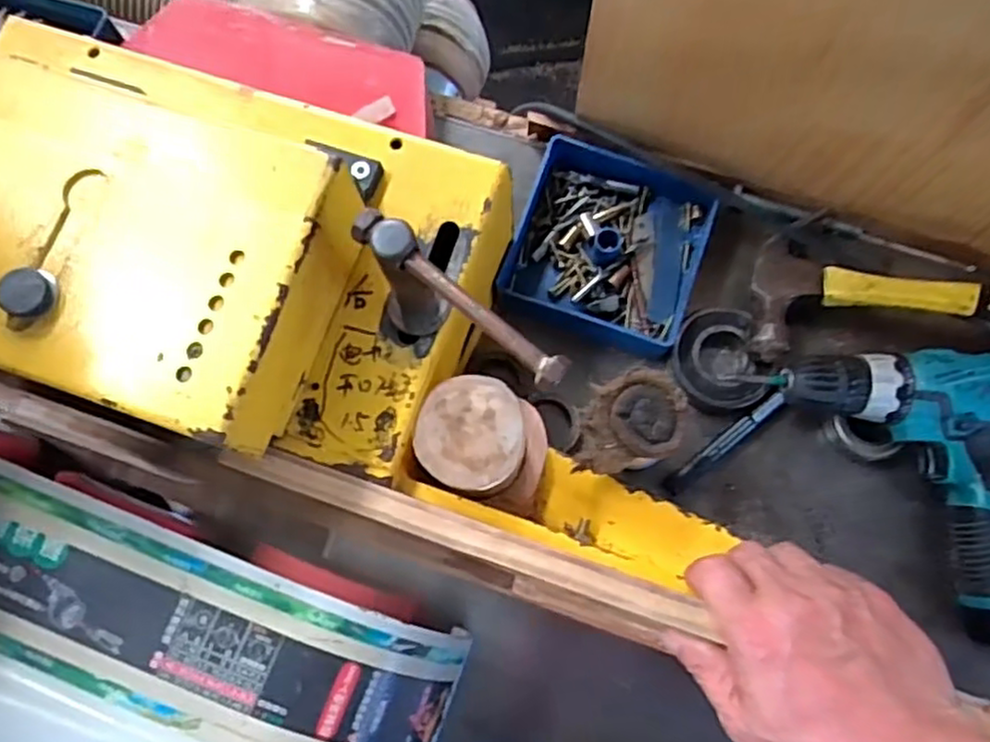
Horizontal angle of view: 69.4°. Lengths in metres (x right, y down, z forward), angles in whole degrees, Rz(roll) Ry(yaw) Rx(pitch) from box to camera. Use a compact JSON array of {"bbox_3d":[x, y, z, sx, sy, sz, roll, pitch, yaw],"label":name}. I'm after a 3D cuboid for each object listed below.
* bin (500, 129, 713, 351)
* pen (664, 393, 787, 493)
[{"bbox_3d":[0.088,-0.096,0.552,0.139,0.034,0.145,21,78,6],"label":"bin"},{"bbox_3d":[0.167,0.052,0.520,0.108,0.015,0.013,-37,78,-8],"label":"pen"}]

